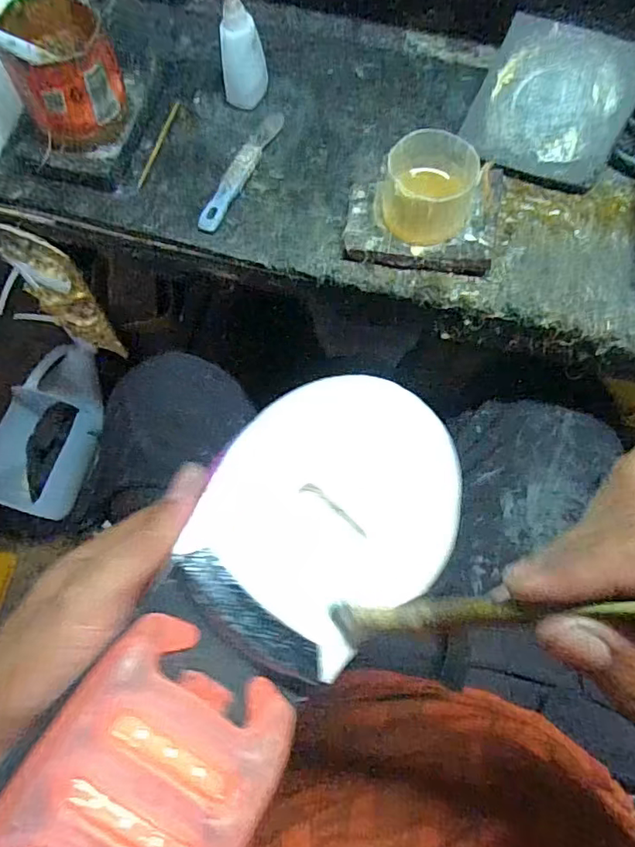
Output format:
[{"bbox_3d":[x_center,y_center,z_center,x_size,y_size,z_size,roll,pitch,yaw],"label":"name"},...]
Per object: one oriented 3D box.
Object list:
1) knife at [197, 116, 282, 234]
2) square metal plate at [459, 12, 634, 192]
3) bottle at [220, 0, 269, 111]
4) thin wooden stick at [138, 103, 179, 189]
[{"bbox_3d":[-0.065,-0.218,0.460,0.019,0.010,0.137,24,76,7],"label":"knife"},{"bbox_3d":[0.190,-0.259,0.434,0.115,0.006,0.113,25,98,12],"label":"square metal plate"},{"bbox_3d":[-0.064,-0.312,0.443,0.035,0.101,0.029,-3,74,0],"label":"bottle"},{"bbox_3d":[-0.140,-0.248,0.476,0.006,0.005,0.097,15,75,5],"label":"thin wooden stick"}]

